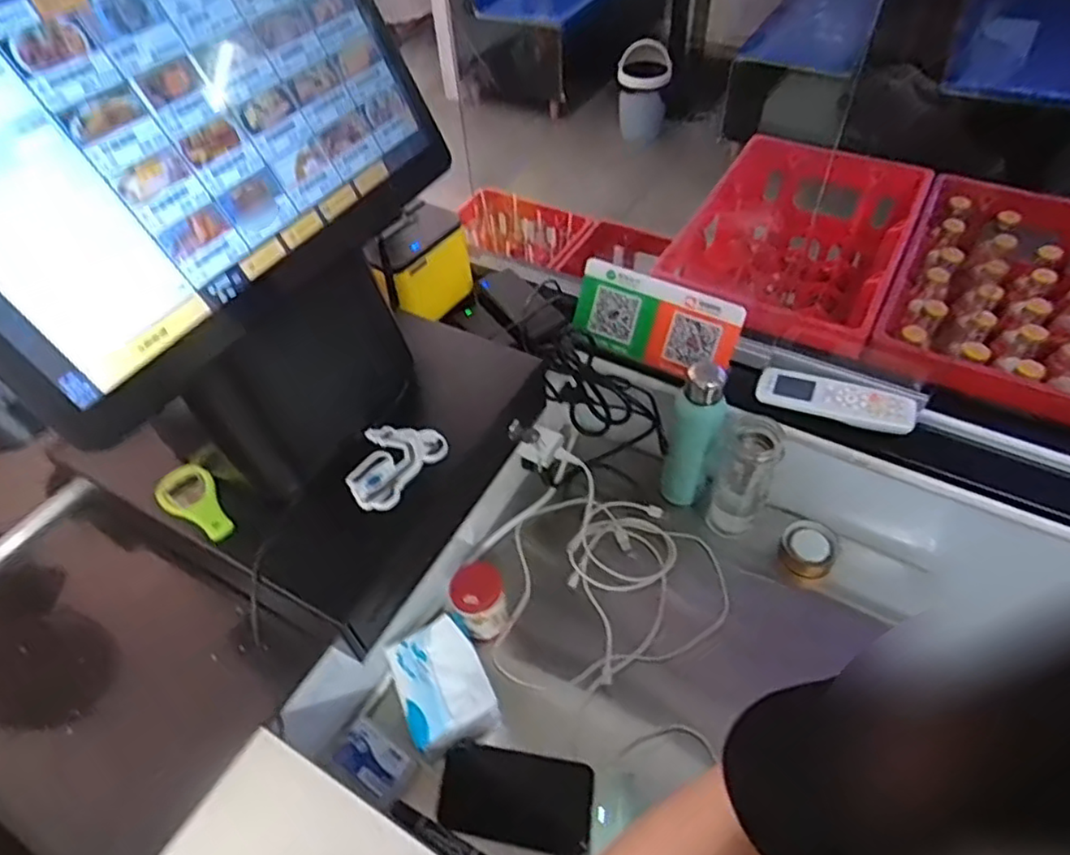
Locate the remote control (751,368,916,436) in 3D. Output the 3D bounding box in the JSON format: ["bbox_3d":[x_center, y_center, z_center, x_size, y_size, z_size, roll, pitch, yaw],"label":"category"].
[{"bbox_3d":[0.335,-0.030,0.725,0.162,0.027,0.053,18,54,18],"label":"remote control"}]

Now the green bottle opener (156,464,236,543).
[{"bbox_3d":[-0.301,0.065,0.578,0.097,0.010,0.044,31,59,26],"label":"green bottle opener"}]

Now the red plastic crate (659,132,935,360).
[{"bbox_3d":[0.383,-0.256,0.991,0.288,0.186,0.435,23,56,21],"label":"red plastic crate"}]

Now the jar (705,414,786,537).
[{"bbox_3d":[0.252,0.062,0.781,0.059,0.153,0.069,17,54,17],"label":"jar"}]

